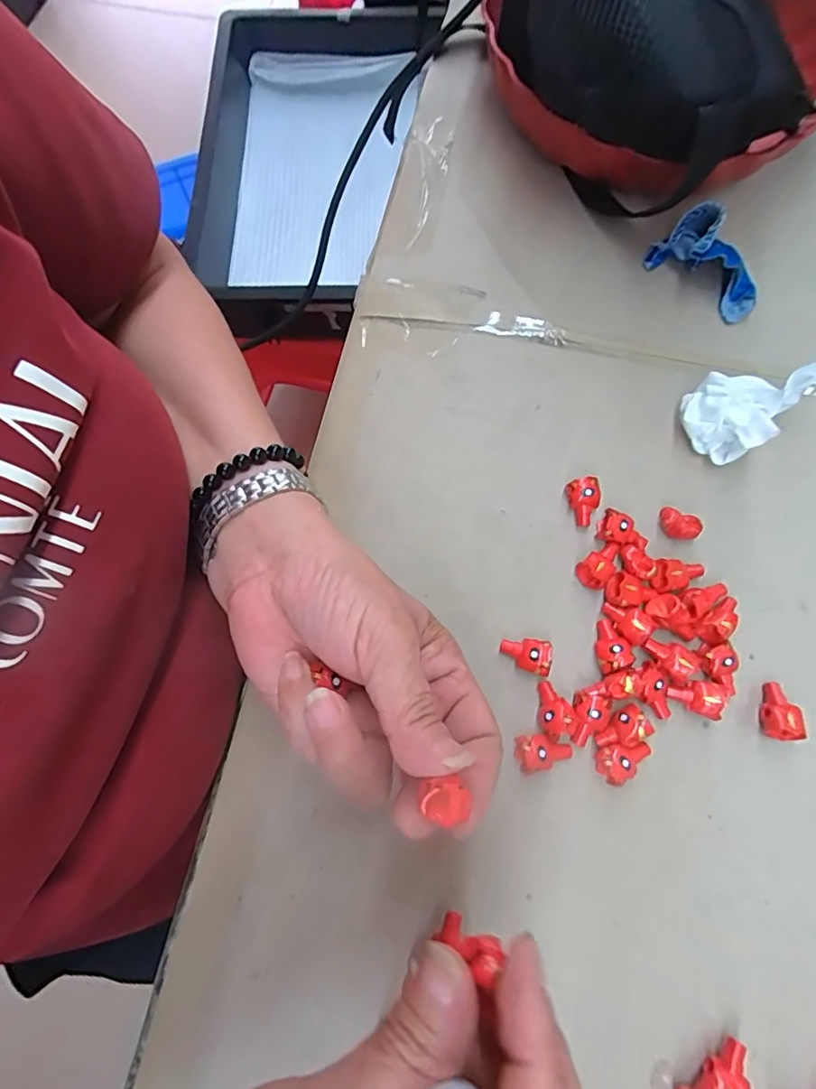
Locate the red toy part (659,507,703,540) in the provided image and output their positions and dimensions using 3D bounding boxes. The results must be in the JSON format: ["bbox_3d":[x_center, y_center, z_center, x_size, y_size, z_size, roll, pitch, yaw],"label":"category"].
[{"bbox_3d":[0.141,-0.010,0.276,0.021,0.015,0.010,36,77,11],"label":"red toy part"}]

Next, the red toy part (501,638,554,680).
[{"bbox_3d":[0.058,0.055,0.262,0.023,0.014,0.016,10,73,5],"label":"red toy part"}]

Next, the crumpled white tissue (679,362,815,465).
[{"bbox_3d":[0.184,-0.078,0.286,0.069,0.036,0.044,-37,76,-10],"label":"crumpled white tissue"}]

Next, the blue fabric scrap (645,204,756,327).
[{"bbox_3d":[0.187,-0.170,0.324,0.029,0.039,0.070,-44,90,-11],"label":"blue fabric scrap"}]

